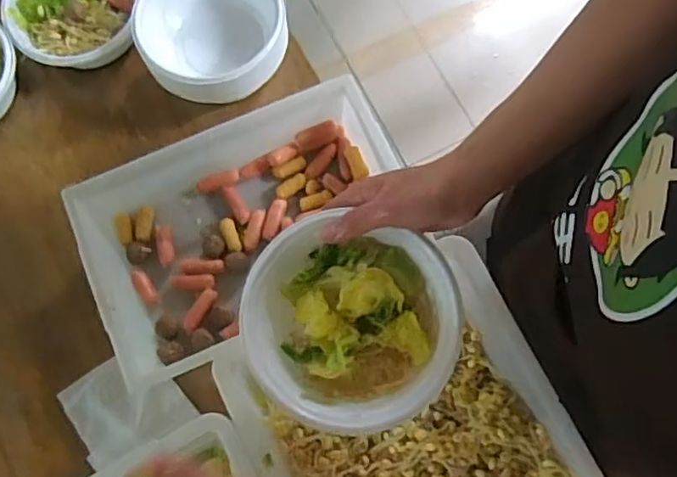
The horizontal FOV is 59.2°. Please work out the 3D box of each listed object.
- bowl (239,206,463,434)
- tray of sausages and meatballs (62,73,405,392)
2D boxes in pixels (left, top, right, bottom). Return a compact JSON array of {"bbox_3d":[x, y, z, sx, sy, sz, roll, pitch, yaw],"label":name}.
[{"bbox_3d":[0.009,0.071,0.486,0.165,0.059,0.156,0,74,2],"label":"bowl"},{"bbox_3d":[-0.095,-0.010,0.663,0.356,0.082,0.226,-24,75,-5],"label":"tray of sausages and meatballs"}]

